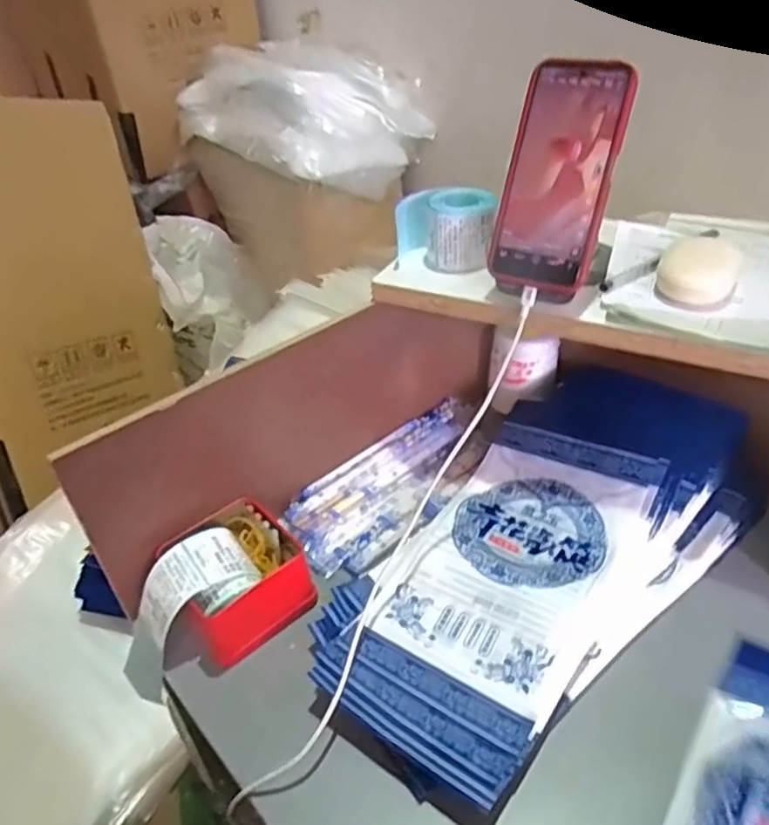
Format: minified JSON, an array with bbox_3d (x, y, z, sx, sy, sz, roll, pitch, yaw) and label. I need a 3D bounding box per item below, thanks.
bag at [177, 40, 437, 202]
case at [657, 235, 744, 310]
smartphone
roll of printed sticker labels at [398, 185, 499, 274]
[{"bbox_3d":[-0.166,-0.590,1.297,0.316,0.173,0.508,-31,45,-30],"label":"bag"},{"bbox_3d":[0.247,-0.111,0.520,0.055,0.027,0.068,19,44,28],"label":"case"},{"bbox_3d":[0.132,-0.179,0.507,0.078,0.165,0.009,18,12,27],"label":"smartphone"},{"bbox_3d":[0.054,-0.164,0.599,0.086,0.061,0.055,-1,38,5],"label":"roll of printed sticker labels"}]

